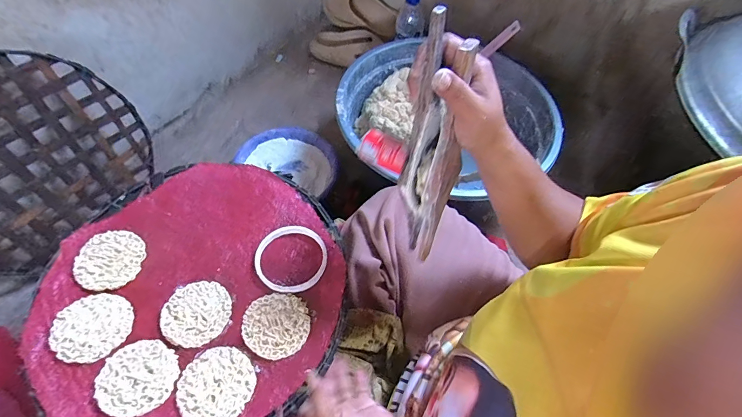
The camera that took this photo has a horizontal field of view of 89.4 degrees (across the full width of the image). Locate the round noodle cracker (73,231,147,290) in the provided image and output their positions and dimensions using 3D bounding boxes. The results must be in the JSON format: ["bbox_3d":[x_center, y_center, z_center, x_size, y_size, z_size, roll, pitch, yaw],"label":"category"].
[{"bbox_3d":[-0.326,0.062,0.465,0.074,0.009,0.074,2,58,-3],"label":"round noodle cracker"}]

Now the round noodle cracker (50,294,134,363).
[{"bbox_3d":[-0.314,0.132,0.421,0.079,0.006,0.073,2,58,-3],"label":"round noodle cracker"}]

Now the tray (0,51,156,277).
[{"bbox_3d":[-0.526,-0.073,0.568,0.025,0.296,0.326,23,60,33],"label":"tray"}]

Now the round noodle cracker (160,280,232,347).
[{"bbox_3d":[-0.203,0.120,0.437,0.073,0.008,0.073,2,58,-3],"label":"round noodle cracker"}]

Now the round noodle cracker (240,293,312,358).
[{"bbox_3d":[-0.109,0.133,0.430,0.075,0.008,0.070,2,58,-3],"label":"round noodle cracker"}]

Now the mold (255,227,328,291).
[{"bbox_3d":[-0.100,0.062,0.473,0.089,0.009,0.087,2,58,-3],"label":"mold"}]

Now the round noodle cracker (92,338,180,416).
[{"bbox_3d":[-0.249,0.177,0.398,0.079,0.004,0.073,2,58,-3],"label":"round noodle cracker"}]

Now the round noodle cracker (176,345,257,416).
[{"bbox_3d":[-0.163,0.185,0.394,0.076,0.008,0.074,2,58,-3],"label":"round noodle cracker"}]

